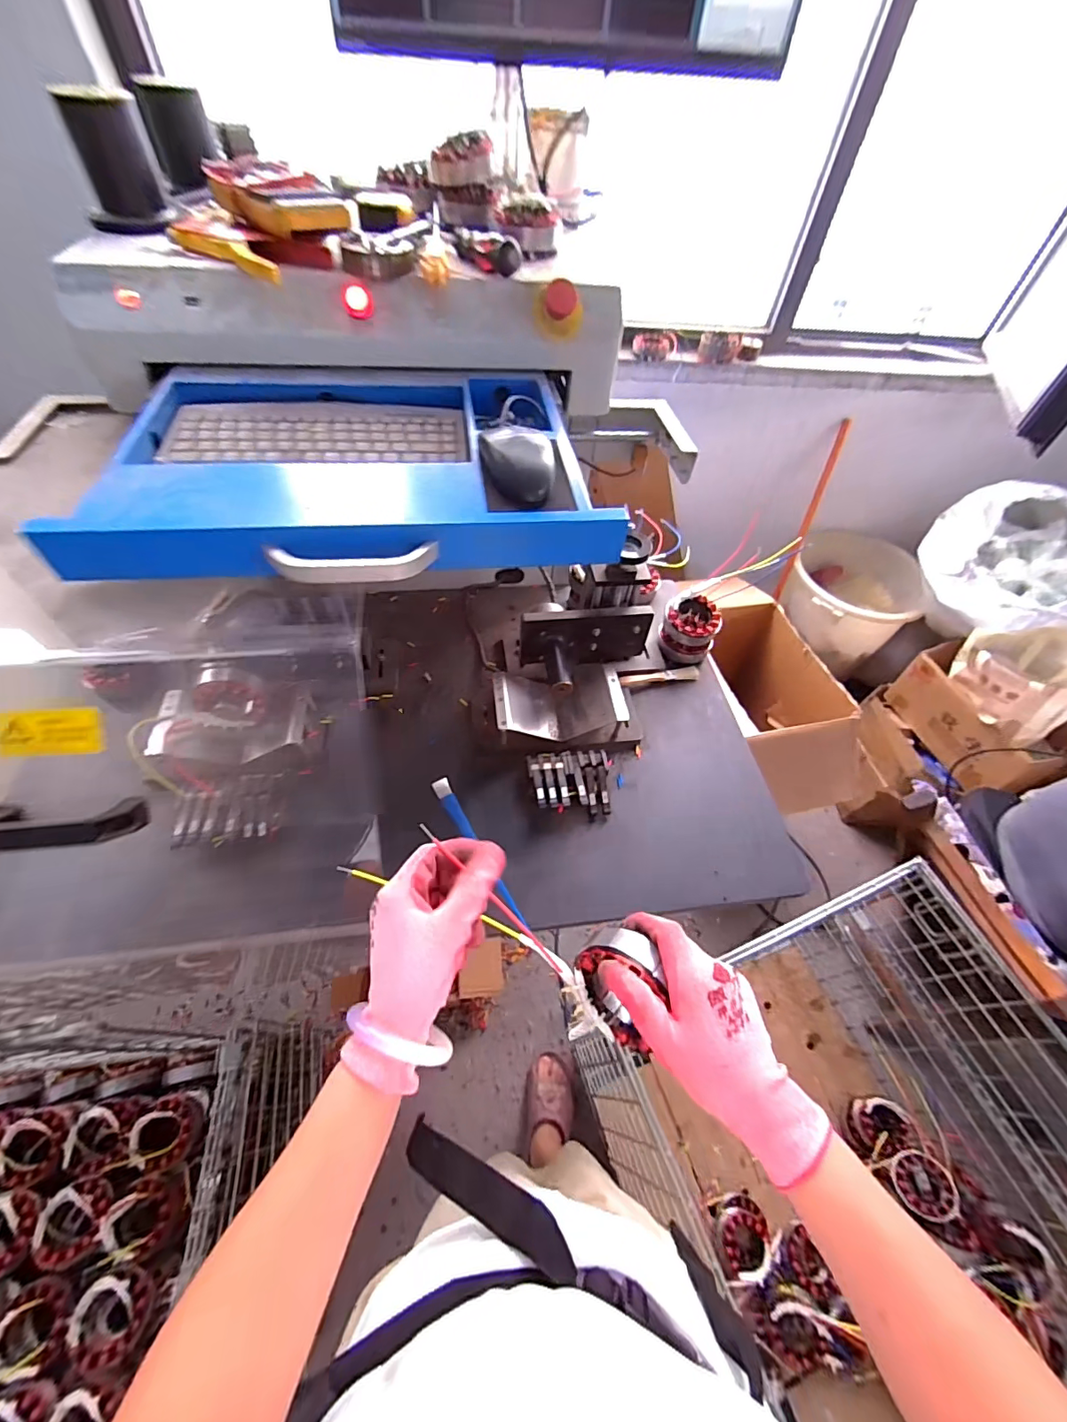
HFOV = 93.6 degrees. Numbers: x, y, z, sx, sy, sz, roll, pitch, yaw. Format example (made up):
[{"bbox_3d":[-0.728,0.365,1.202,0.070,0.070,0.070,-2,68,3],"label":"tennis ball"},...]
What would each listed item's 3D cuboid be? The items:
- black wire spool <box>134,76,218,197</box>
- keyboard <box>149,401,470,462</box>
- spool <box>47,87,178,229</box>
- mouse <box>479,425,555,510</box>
[{"bbox_3d":[-0.440,-0.728,0.630,0.070,0.075,0.057,-19,58,-17],"label":"black wire spool"},{"bbox_3d":[-0.219,-0.292,0.523,0.290,0.014,0.113,-3,54,-6],"label":"keyboard"},{"bbox_3d":[-0.458,-0.595,0.542,0.087,0.093,0.092,-20,58,-17],"label":"spool"},{"bbox_3d":[-0.013,-0.224,0.457,0.060,0.036,0.089,-6,55,-9],"label":"mouse"}]

